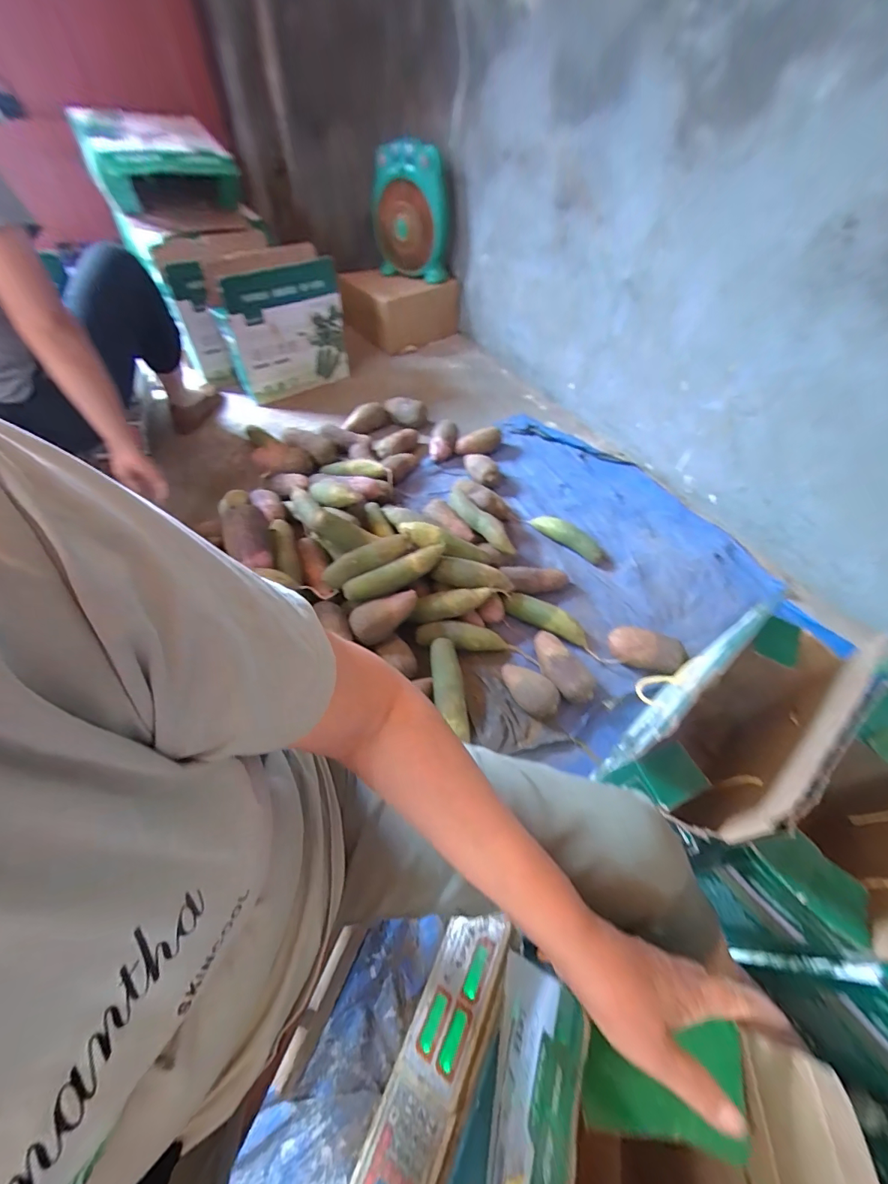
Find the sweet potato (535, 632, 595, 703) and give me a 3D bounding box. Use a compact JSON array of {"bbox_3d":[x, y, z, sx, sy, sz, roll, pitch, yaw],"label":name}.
[{"bbox_3d":[0.236,0.150,0.863,0.073,0.061,0.163,-17,57,-16],"label":"sweet potato"}]

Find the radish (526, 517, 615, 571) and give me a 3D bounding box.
[{"bbox_3d":[0.336,-0.140,1.103,0.249,0.051,0.050,33,59,19],"label":"radish"}]

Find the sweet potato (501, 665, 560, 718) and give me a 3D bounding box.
[{"bbox_3d":[0.165,0.188,0.829,0.129,0.062,0.069,39,61,22],"label":"sweet potato"}]

